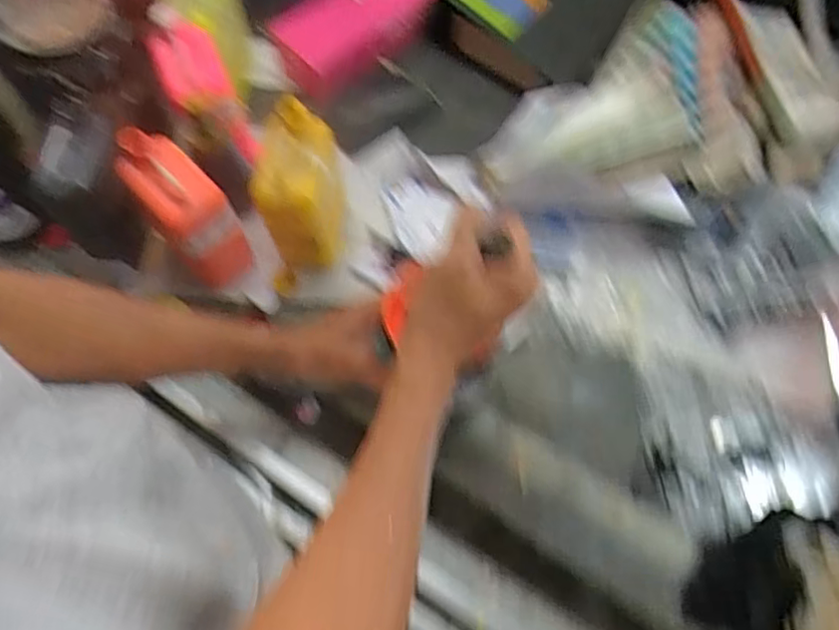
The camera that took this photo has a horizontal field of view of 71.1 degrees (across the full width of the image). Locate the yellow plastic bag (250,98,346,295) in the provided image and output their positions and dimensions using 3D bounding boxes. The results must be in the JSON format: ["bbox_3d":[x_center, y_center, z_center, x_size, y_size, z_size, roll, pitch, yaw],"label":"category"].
[{"bbox_3d":[-0.122,-0.132,0.600,0.070,0.130,0.107,12,68,6],"label":"yellow plastic bag"}]

